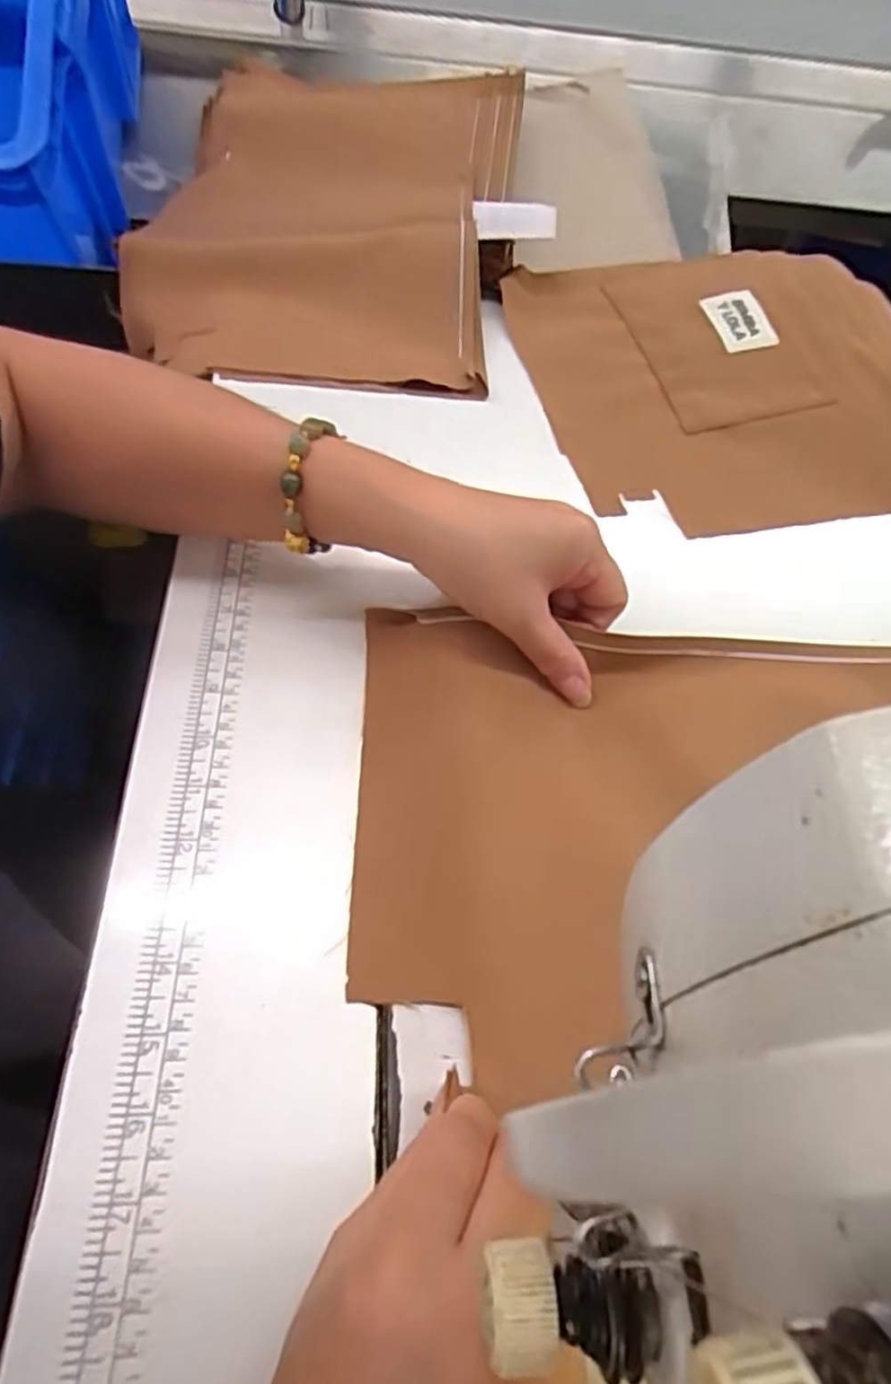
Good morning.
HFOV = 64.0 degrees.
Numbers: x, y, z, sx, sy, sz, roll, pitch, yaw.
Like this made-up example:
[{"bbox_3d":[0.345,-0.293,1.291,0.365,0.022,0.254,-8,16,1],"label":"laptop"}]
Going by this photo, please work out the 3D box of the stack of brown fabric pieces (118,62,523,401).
[{"bbox_3d":[-0.097,-0.423,0.612,0.293,0.045,0.472,7,58,1],"label":"stack of brown fabric pieces"}]

